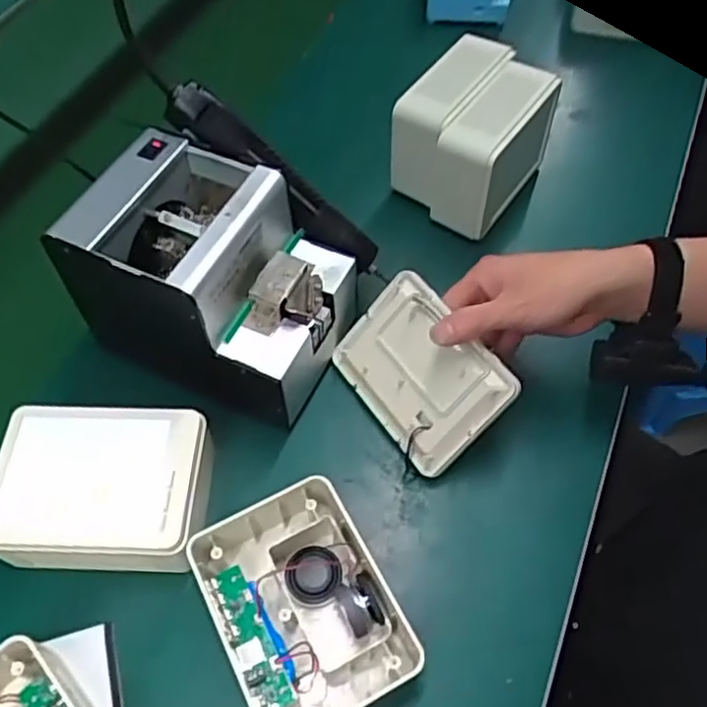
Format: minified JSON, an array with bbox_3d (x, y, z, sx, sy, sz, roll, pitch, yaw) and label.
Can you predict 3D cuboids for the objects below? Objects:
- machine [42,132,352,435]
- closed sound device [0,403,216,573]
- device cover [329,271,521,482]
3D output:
[{"bbox_3d":[-0.102,-0.059,0.520,0.175,0.134,0.132,21,60,15],"label":"machine"},{"bbox_3d":[-0.173,0.096,0.482,0.149,0.052,0.105,1,57,3],"label":"closed sound device"},{"bbox_3d":[0.048,0.014,0.515,0.099,0.013,0.131,-49,60,19],"label":"device cover"}]

